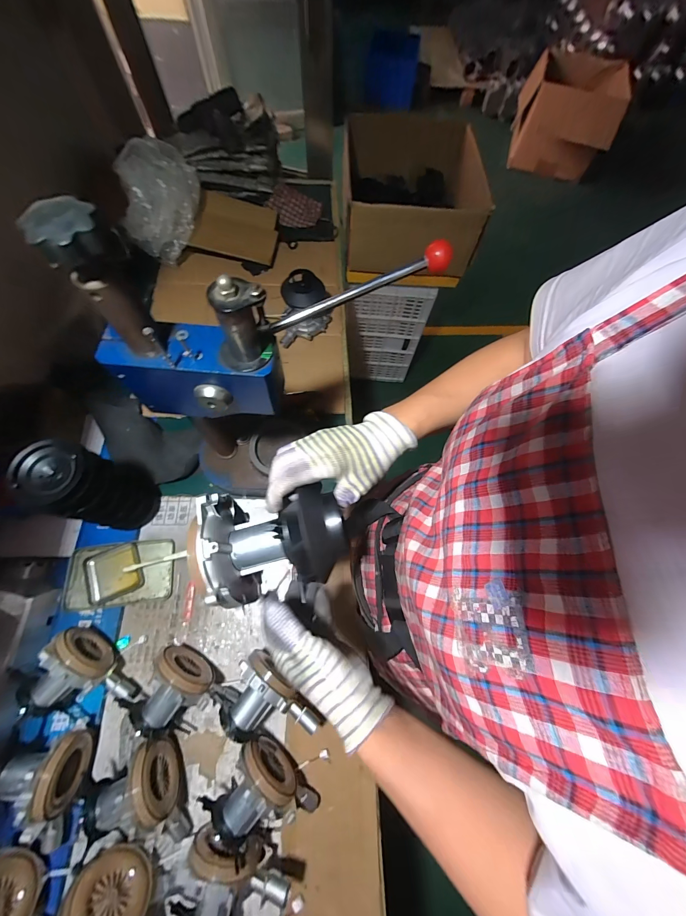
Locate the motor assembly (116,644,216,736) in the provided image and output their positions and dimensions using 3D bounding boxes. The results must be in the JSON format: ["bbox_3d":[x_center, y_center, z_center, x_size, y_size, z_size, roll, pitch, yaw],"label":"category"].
[{"bbox_3d":[-0.283,0.382,0.520,0.108,0.124,0.108,27,70,9],"label":"motor assembly"}]

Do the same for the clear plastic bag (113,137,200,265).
[{"bbox_3d":[-0.475,-0.669,0.837,0.211,0.174,0.194,-17,70,-9],"label":"clear plastic bag"}]

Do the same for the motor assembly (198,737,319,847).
[{"bbox_3d":[-0.125,0.523,0.480,0.144,0.122,0.113,42,73,14],"label":"motor assembly"}]

